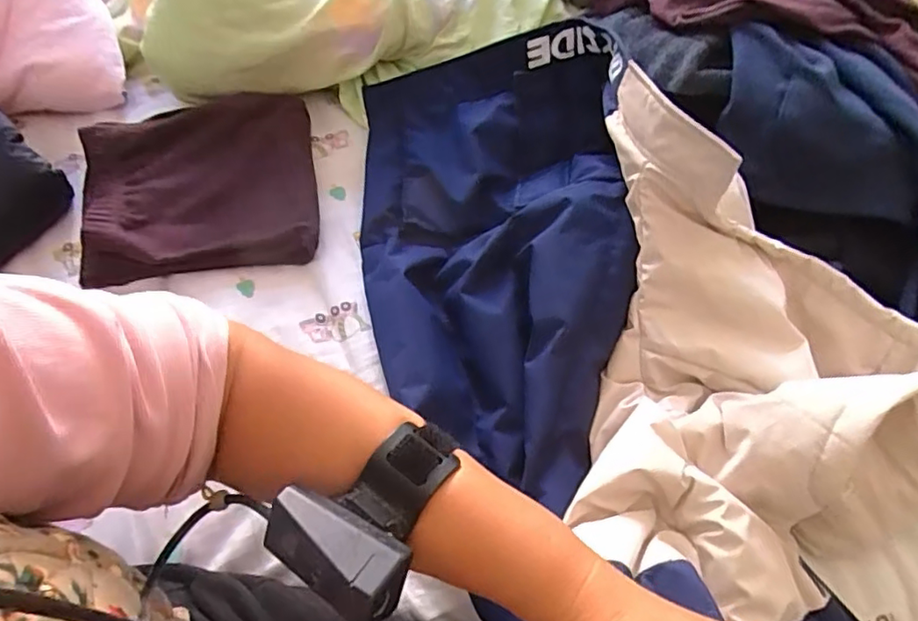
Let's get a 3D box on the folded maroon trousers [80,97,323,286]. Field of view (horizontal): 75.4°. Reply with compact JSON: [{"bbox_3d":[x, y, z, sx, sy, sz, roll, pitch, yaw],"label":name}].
[{"bbox_3d":[-0.281,-0.142,0.662,0.241,0.049,0.238,-13,60,-8],"label":"folded maroon trousers"}]

